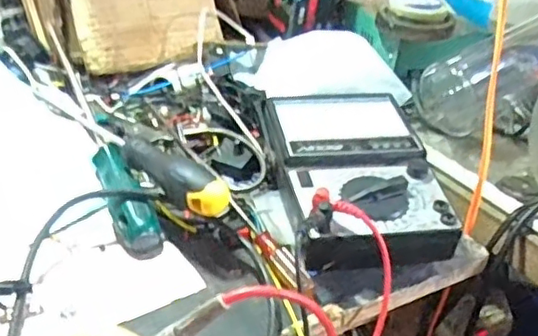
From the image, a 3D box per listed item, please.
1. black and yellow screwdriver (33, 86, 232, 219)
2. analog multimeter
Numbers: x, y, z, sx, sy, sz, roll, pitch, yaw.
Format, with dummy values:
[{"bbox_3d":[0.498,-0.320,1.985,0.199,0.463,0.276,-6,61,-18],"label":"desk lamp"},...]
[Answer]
[{"bbox_3d":[-0.106,-0.018,0.451,0.027,0.029,0.216,-24,43,-39],"label":"black and yellow screwdriver"},{"bbox_3d":[0.063,0.006,0.459,0.108,0.052,0.182,0,33,-11],"label":"analog multimeter"}]

